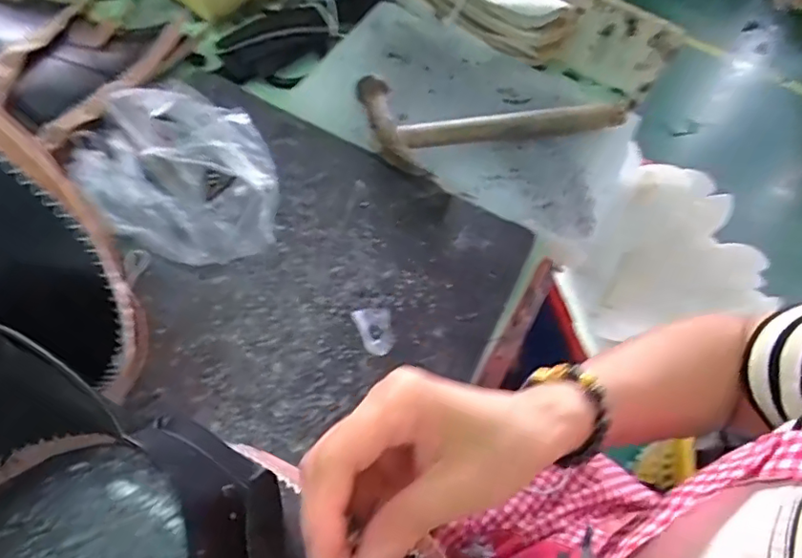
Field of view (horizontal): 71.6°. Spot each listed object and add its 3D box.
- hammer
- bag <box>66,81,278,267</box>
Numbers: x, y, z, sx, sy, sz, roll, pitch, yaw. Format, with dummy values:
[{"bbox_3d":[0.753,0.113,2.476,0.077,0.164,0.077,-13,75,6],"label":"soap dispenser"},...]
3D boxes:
[{"bbox_3d":[0.091,-0.162,0.524,0.259,0.035,0.110,-17,63,-19],"label":"hammer"},{"bbox_3d":[-0.160,-0.070,0.401,0.129,0.073,0.128,-12,62,-17],"label":"bag"}]

